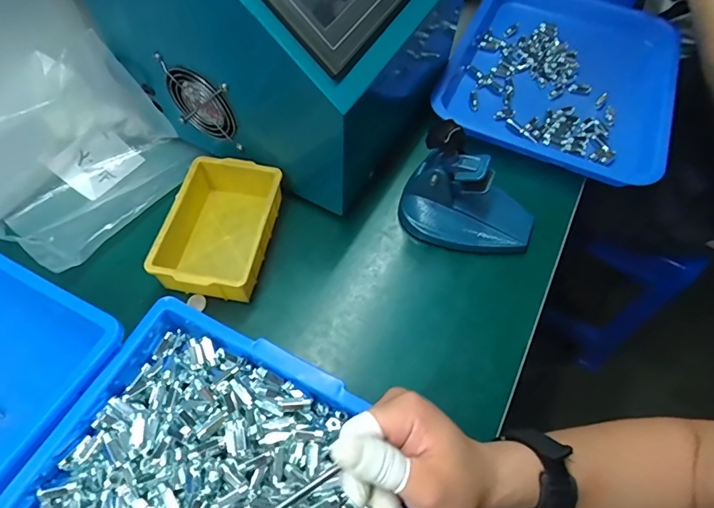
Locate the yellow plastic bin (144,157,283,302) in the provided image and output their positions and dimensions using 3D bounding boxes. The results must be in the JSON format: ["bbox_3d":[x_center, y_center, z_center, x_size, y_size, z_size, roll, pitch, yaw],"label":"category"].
[{"bbox_3d":[-0.142,-0.028,0.457,0.097,0.052,0.147,10,61,2],"label":"yellow plastic bin"}]

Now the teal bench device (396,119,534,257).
[{"bbox_3d":[0.127,-0.065,0.460,0.150,0.112,0.084,15,61,5],"label":"teal bench device"}]

